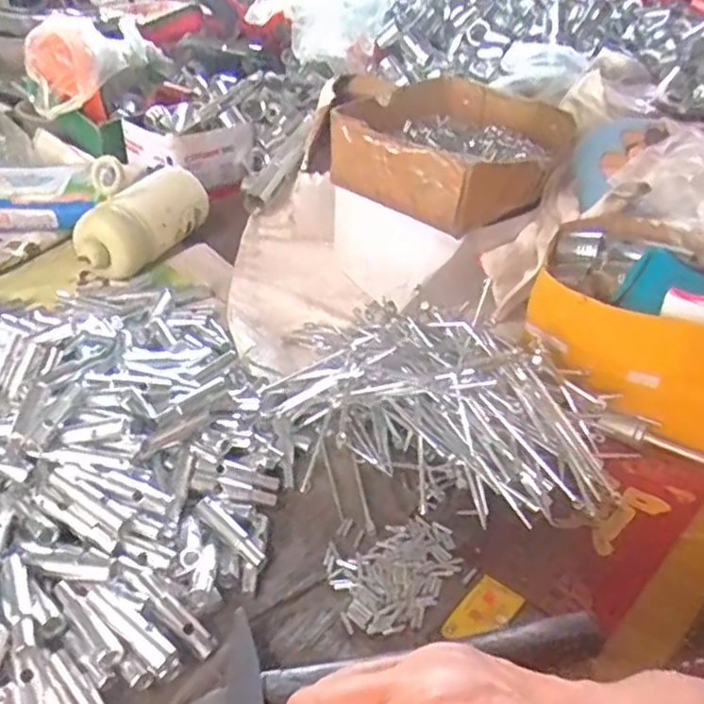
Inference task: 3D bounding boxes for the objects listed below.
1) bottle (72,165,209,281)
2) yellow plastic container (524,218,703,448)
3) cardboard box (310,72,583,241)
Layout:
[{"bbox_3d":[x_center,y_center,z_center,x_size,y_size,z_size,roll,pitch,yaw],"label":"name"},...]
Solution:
[{"bbox_3d":[-0.197,-0.128,0.648,0.058,0.060,0.149,12,35,17],"label":"bottle"},{"bbox_3d":[0.218,-0.026,0.477,0.176,0.091,0.139,22,39,29],"label":"yellow plastic container"},{"bbox_3d":[0.088,-0.180,0.591,0.182,0.057,0.174,31,44,34],"label":"cardboard box"}]

